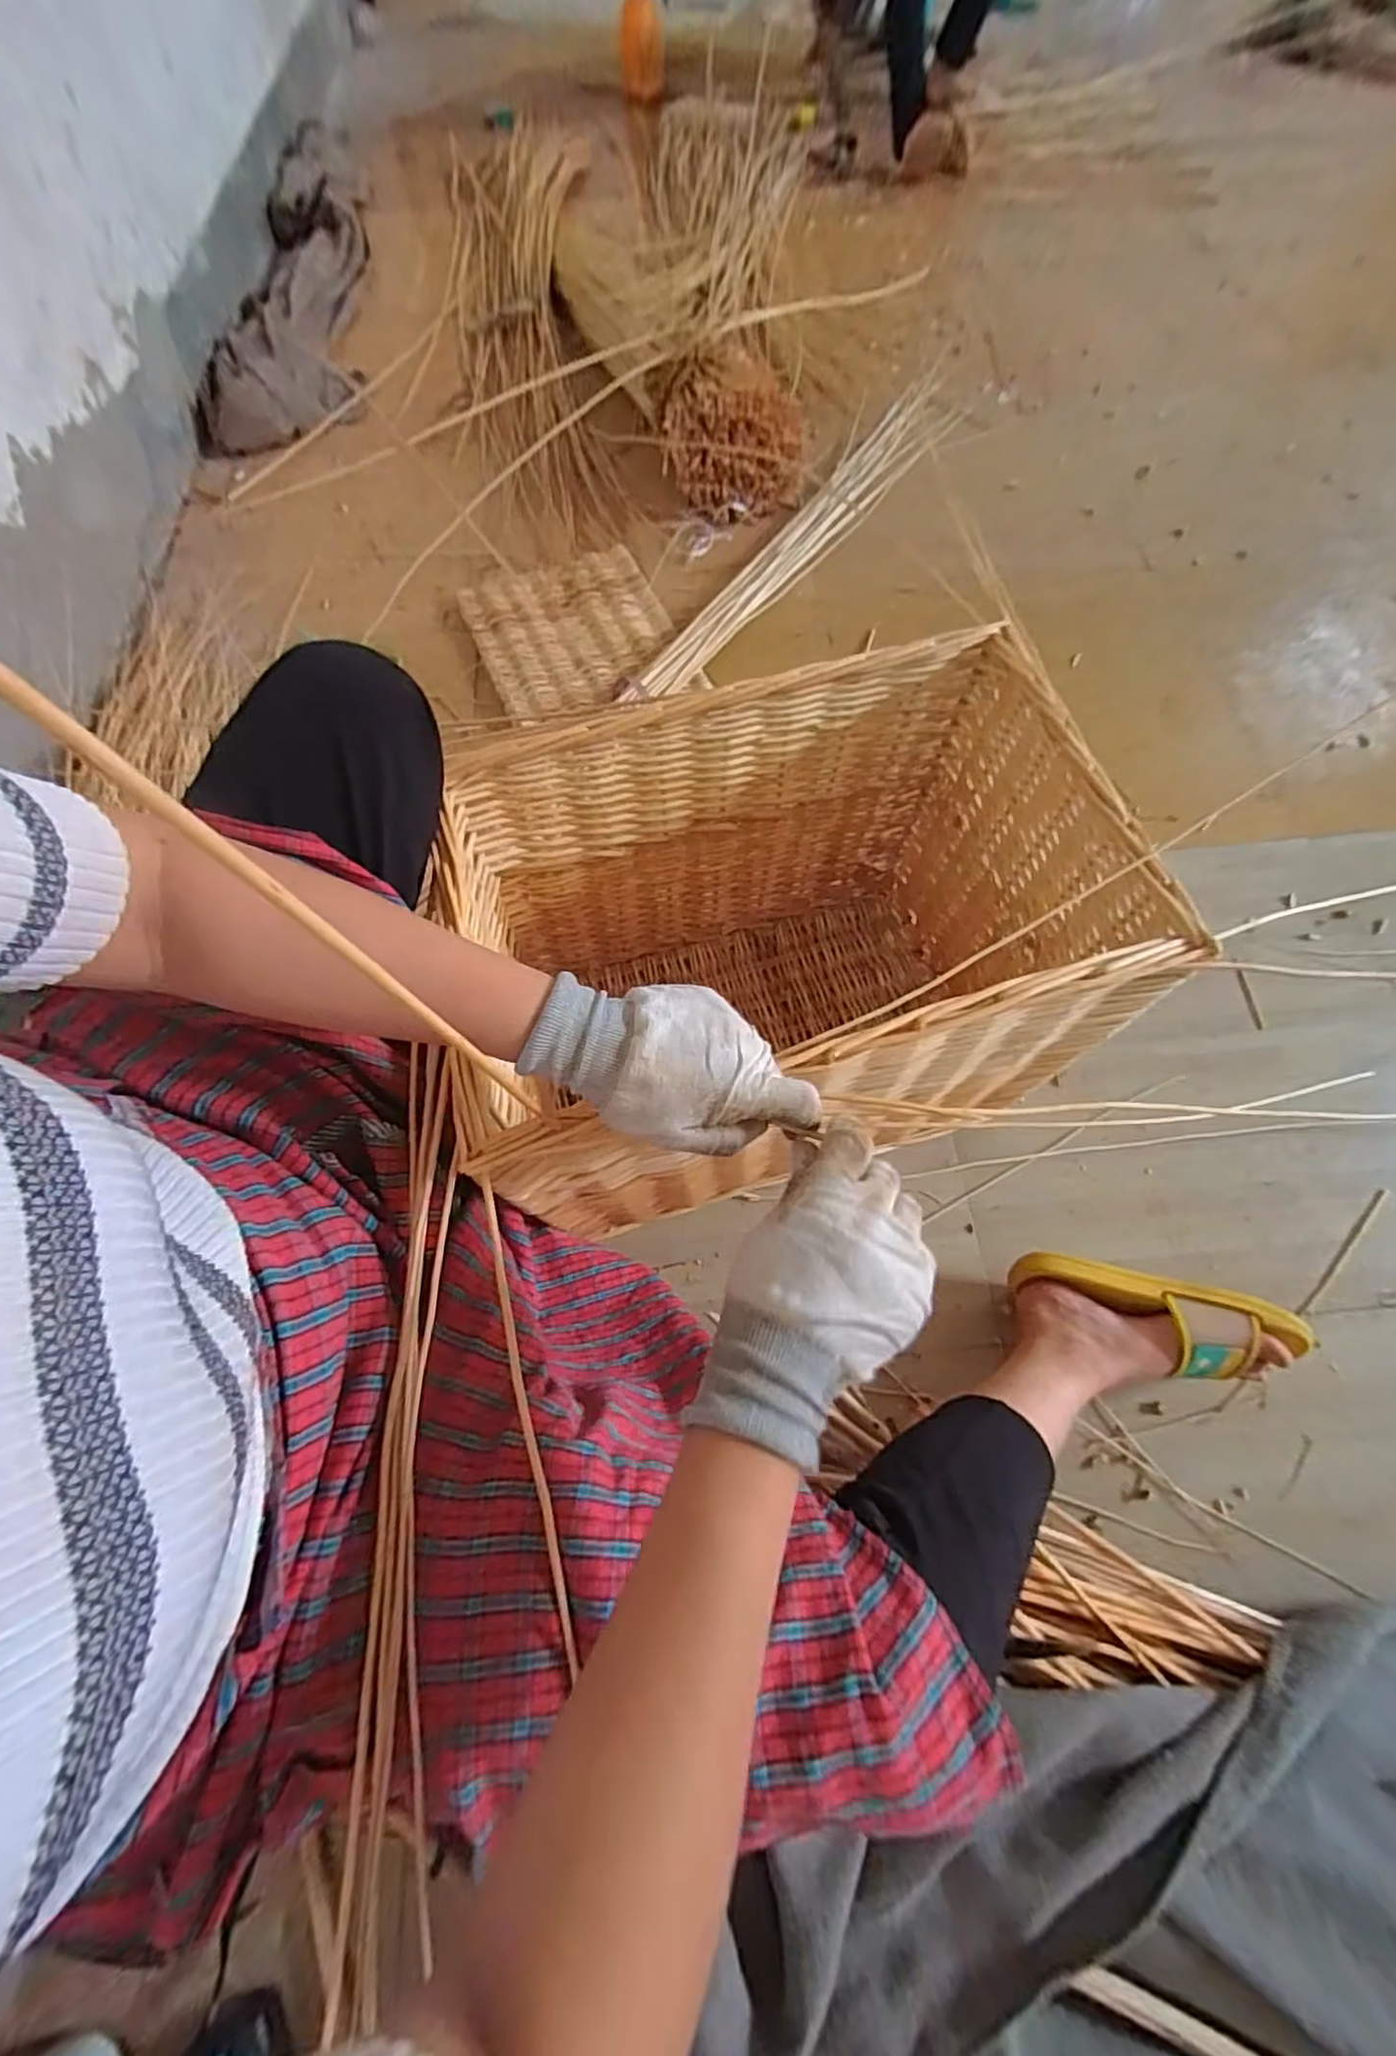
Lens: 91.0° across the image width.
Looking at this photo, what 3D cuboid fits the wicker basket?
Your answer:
[{"bbox_3d":[0.073,-0.057,0.675,0.510,0.384,0.372,-14,66,-5],"label":"wicker basket"}]

